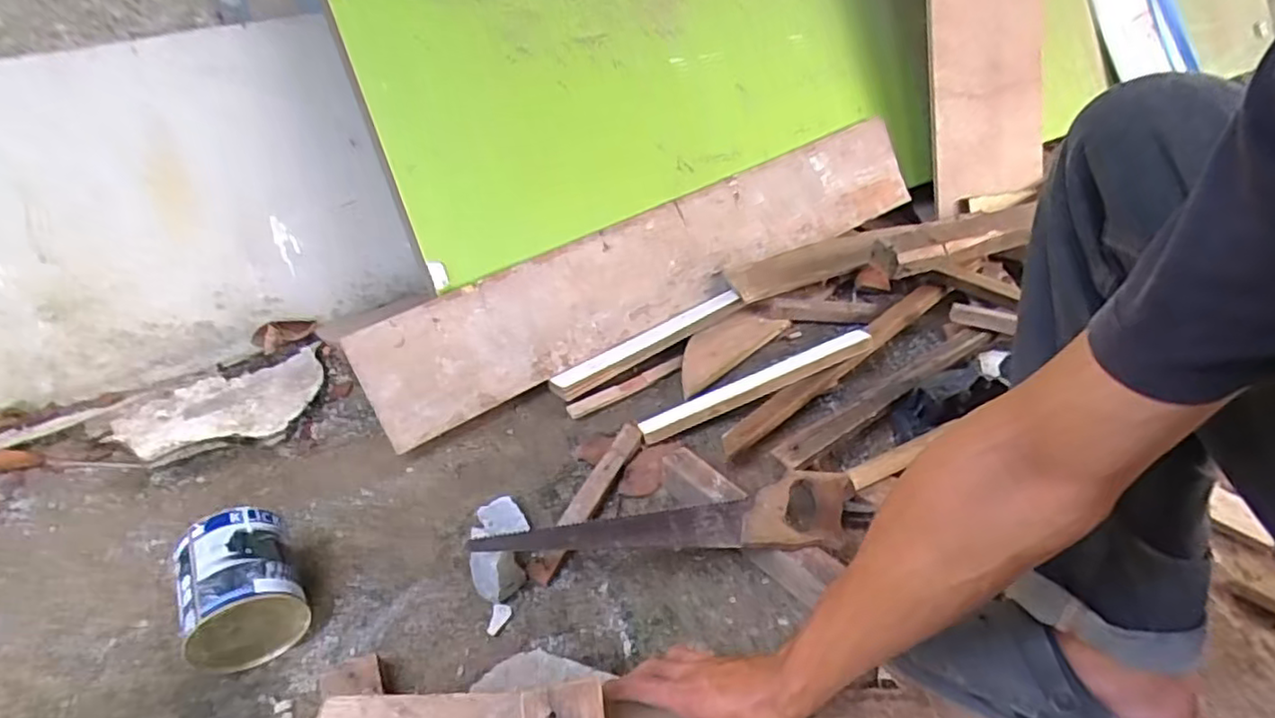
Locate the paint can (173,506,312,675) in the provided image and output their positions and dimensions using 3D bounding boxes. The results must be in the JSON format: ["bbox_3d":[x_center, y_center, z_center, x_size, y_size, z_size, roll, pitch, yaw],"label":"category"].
[{"bbox_3d":[-0.423,0.245,0.690,0.114,0.112,0.124,-24,46,-23],"label":"paint can"}]

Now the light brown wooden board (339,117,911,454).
[{"bbox_3d":[0.069,-0.172,1.063,1.043,0.174,0.030,-28,17,-23],"label":"light brown wooden board"}]

